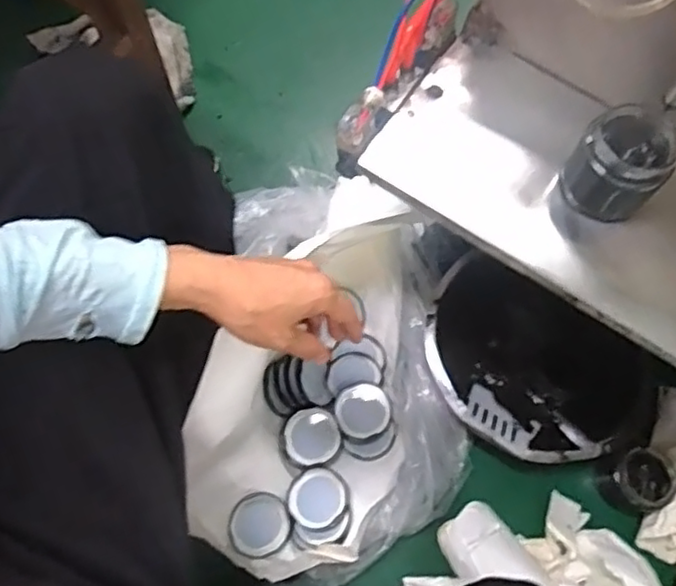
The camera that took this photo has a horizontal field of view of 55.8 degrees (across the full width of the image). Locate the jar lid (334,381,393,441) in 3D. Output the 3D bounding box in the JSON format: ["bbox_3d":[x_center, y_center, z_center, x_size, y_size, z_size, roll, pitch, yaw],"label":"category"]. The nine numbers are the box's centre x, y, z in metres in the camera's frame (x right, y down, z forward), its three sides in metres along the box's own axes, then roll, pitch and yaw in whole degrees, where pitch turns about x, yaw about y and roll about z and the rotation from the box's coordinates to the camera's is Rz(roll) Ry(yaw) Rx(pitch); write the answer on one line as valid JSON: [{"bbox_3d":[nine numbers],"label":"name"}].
[{"bbox_3d":[0.030,0.137,0.743,0.064,0.004,0.063,1,69,-2],"label":"jar lid"}]

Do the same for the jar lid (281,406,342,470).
[{"bbox_3d":[-0.031,0.164,0.729,0.065,0.009,0.065,1,69,-2],"label":"jar lid"}]

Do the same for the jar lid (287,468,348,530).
[{"bbox_3d":[-0.022,0.225,0.699,0.064,0.013,0.064,-5,59,9],"label":"jar lid"}]

